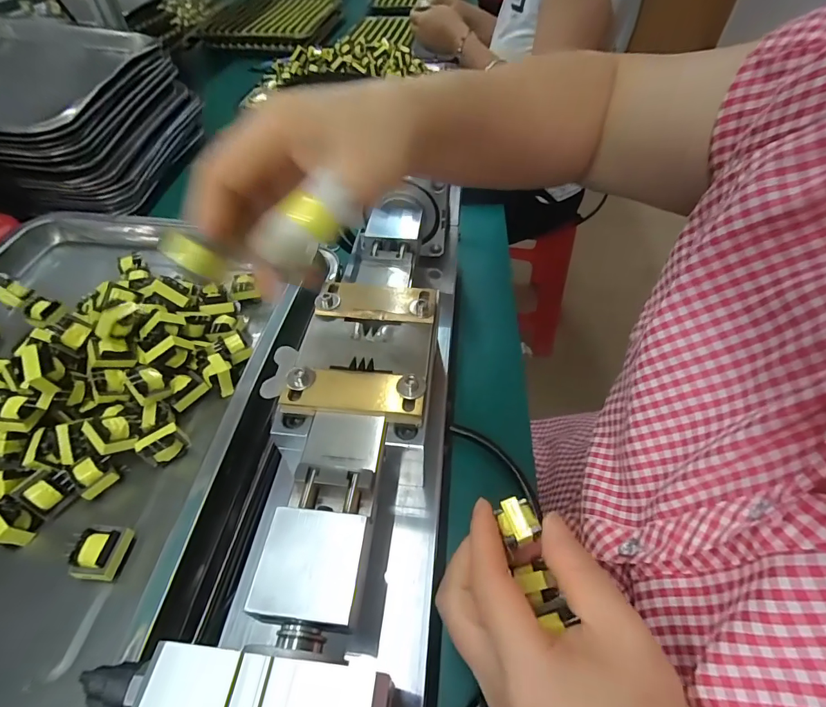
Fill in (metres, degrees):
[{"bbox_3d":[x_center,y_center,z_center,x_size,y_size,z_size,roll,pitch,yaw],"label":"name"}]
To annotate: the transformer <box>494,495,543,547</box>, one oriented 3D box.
[{"bbox_3d":[0.050,0.080,0.203,0.017,0.008,0.020,-11,51,-10],"label":"transformer"}]

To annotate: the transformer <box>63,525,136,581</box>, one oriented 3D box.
[{"bbox_3d":[-0.165,0.106,0.225,0.020,0.025,0.025,2,50,1],"label":"transformer"}]

